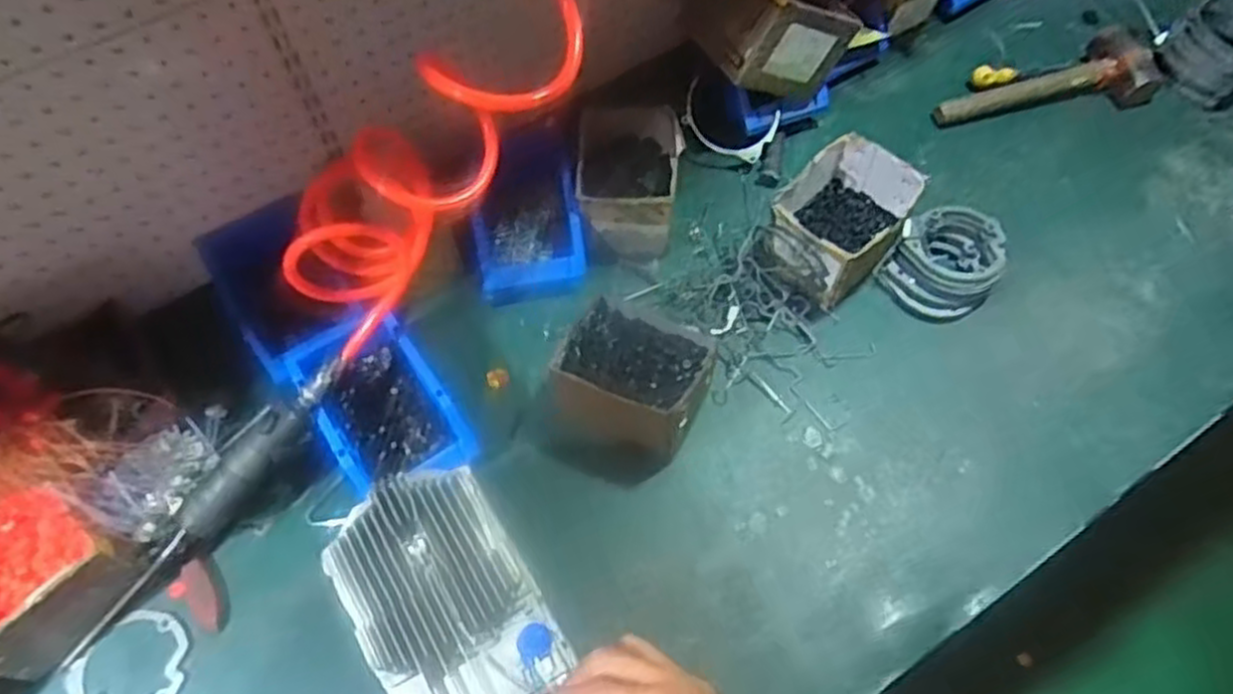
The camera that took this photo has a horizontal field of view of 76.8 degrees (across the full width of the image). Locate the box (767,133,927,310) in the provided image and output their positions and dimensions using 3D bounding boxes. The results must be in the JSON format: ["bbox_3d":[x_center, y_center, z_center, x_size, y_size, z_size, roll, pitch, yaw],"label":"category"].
[{"bbox_3d":[0.246,-0.139,0.869,0.120,0.099,0.147,36,67,19],"label":"box"}]

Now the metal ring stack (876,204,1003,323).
[{"bbox_3d":[0.369,-0.097,0.862,0.129,0.064,0.109,-36,66,-18],"label":"metal ring stack"}]

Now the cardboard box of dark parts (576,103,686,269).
[{"bbox_3d":[0.016,-0.190,0.902,0.114,0.091,0.151,0,60,1],"label":"cardboard box of dark parts"}]

